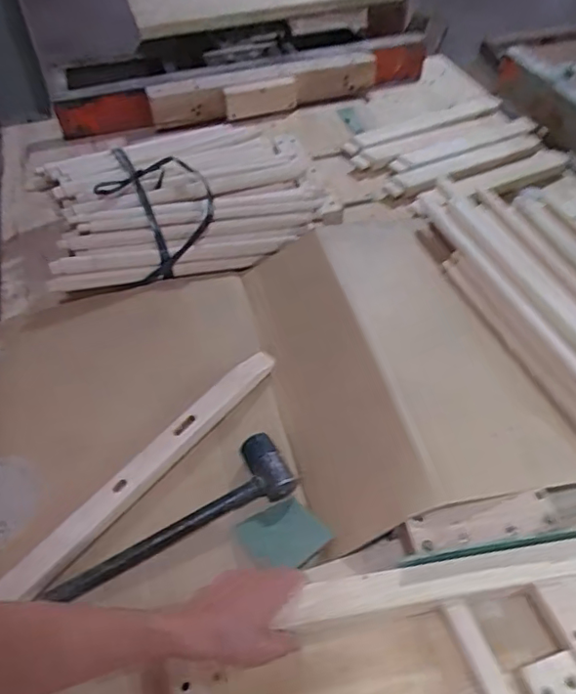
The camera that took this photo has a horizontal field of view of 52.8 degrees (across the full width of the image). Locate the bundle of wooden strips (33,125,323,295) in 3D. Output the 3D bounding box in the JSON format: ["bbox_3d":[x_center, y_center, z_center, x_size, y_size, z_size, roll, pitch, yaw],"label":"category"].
[{"bbox_3d":[-0.207,-0.302,1.108,0.558,0.108,0.385,-16,52,-13],"label":"bundle of wooden strips"}]

